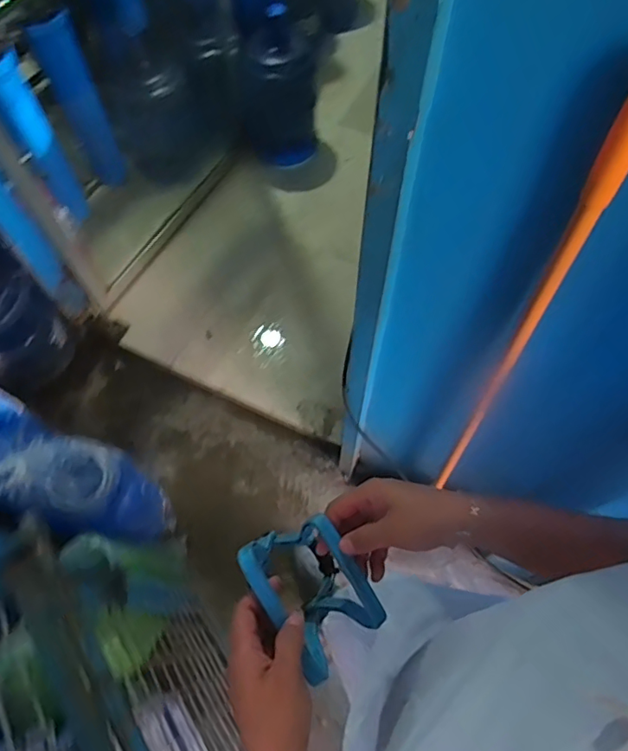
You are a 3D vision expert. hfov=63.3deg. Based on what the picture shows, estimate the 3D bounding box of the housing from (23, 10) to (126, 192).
[{"bbox_3d":[-0.684,-0.792,1.528,0.113,0.535,0.096,-27,66,-12],"label":"housing"}]

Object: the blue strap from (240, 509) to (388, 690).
[{"bbox_3d":[0.001,0.194,0.462,0.080,0.122,0.116,-35,68,-15],"label":"blue strap"}]

